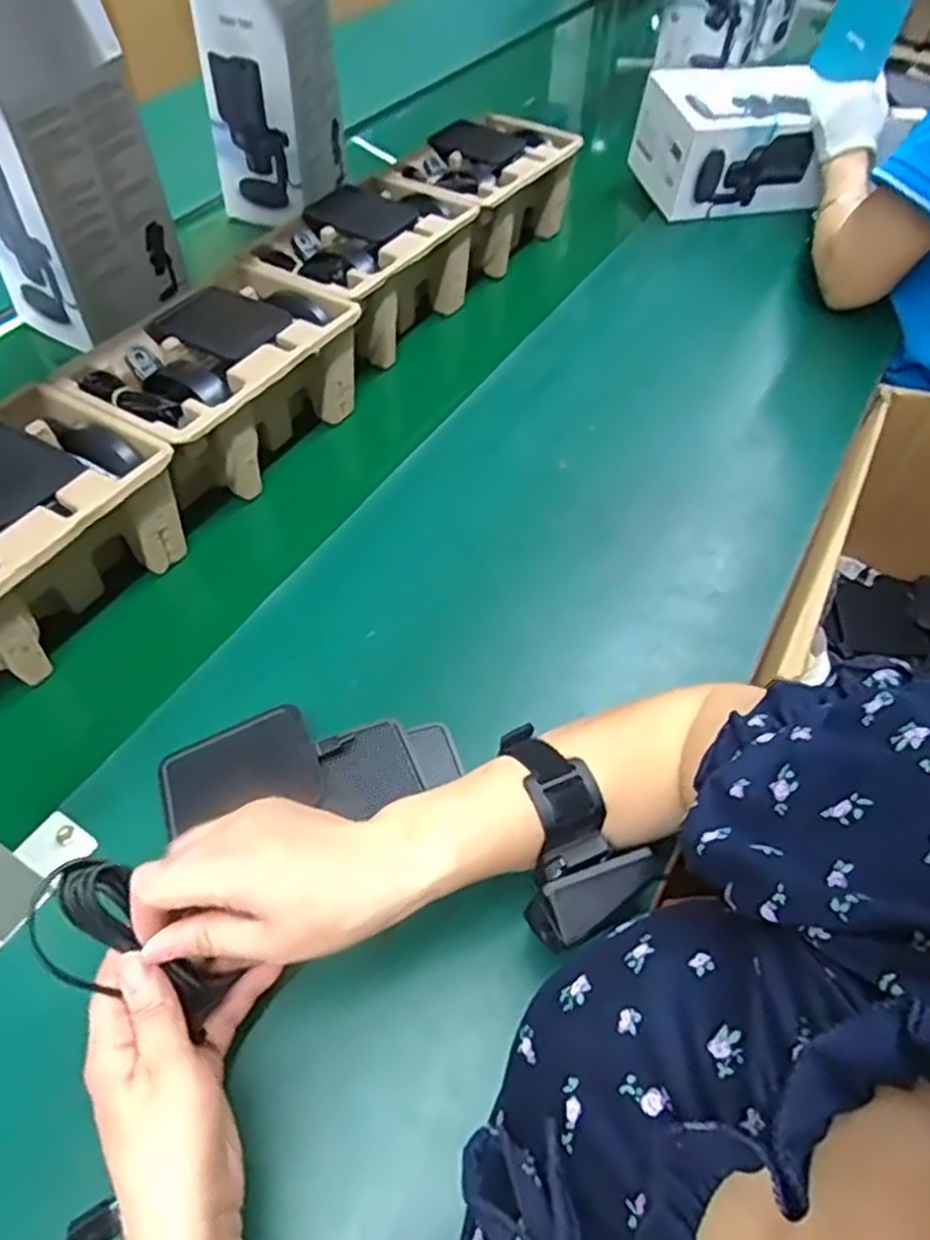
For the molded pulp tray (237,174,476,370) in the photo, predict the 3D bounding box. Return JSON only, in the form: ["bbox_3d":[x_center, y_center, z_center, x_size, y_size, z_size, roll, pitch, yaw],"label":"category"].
[{"bbox_3d":[-0.103,-0.372,0.788,0.145,0.102,0.237,23,57,13],"label":"molded pulp tray"}]

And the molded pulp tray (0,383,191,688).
[{"bbox_3d":[-0.331,-0.046,0.537,0.141,0.121,0.223,25,57,15],"label":"molded pulp tray"}]

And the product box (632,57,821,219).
[{"bbox_3d":[0.369,-0.667,1.015,0.209,0.131,0.176,-8,55,-9],"label":"product box"}]

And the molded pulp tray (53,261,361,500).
[{"bbox_3d":[-0.213,-0.200,0.663,0.143,0.118,0.229,25,57,15],"label":"molded pulp tray"}]

